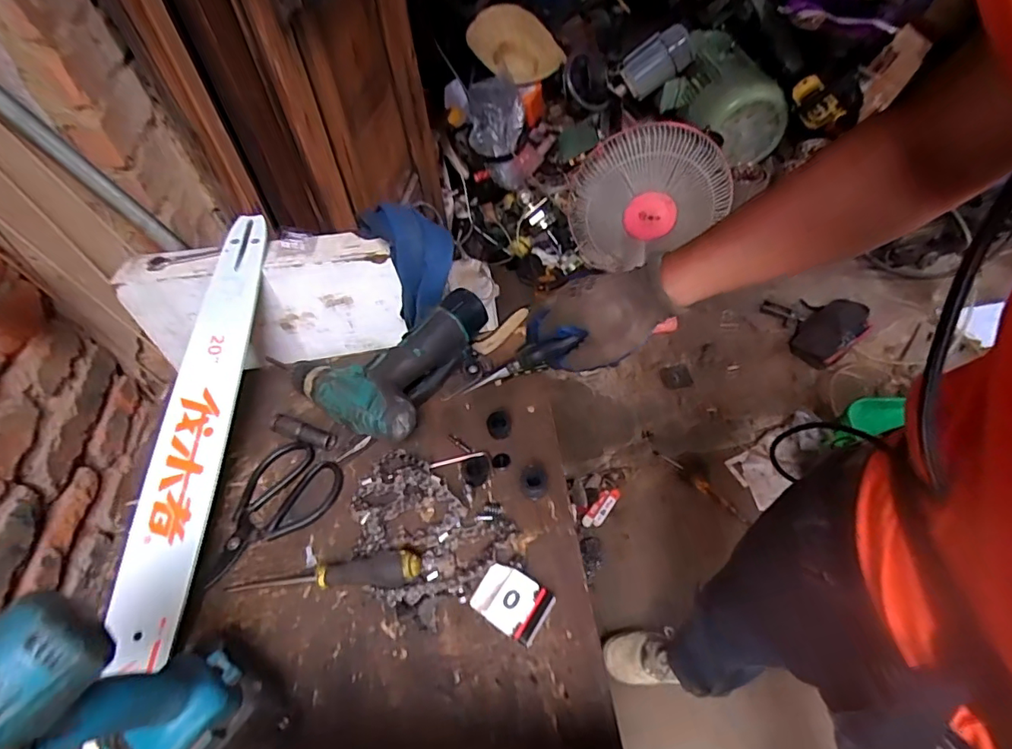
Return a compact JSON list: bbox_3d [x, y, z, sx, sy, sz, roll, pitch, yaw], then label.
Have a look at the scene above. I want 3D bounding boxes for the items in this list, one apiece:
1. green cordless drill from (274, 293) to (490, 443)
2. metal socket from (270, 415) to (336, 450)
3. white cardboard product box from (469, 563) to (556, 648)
[{"bbox_3d":[-0.140,-0.021,0.600,0.172,0.086,0.188,20,56,20],"label":"green cordless drill"},{"bbox_3d":[-0.231,0.063,0.582,0.084,0.022,0.022,18,55,19],"label":"metal socket"},{"bbox_3d":[0.005,0.199,0.460,0.065,0.017,0.048,28,58,25],"label":"white cardboard product box"}]

